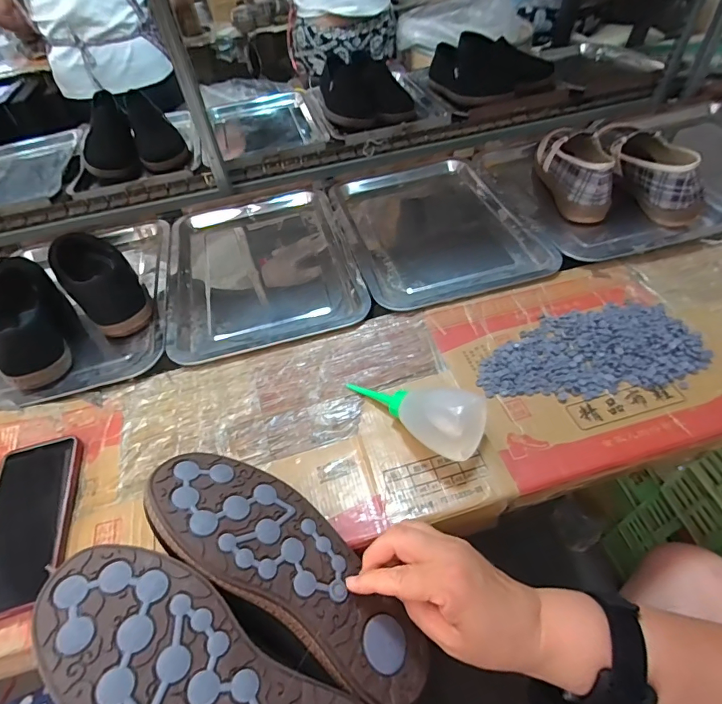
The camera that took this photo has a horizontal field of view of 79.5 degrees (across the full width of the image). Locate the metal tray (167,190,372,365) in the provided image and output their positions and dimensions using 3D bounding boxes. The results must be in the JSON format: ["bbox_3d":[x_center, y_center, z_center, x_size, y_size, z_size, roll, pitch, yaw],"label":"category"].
[{"bbox_3d":[-0.151,-0.131,0.654,0.261,0.026,0.349,-14,49,-6],"label":"metal tray"}]

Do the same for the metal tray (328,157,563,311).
[{"bbox_3d":[0.109,-0.197,0.684,0.263,0.030,0.351,-14,49,-6],"label":"metal tray"}]

